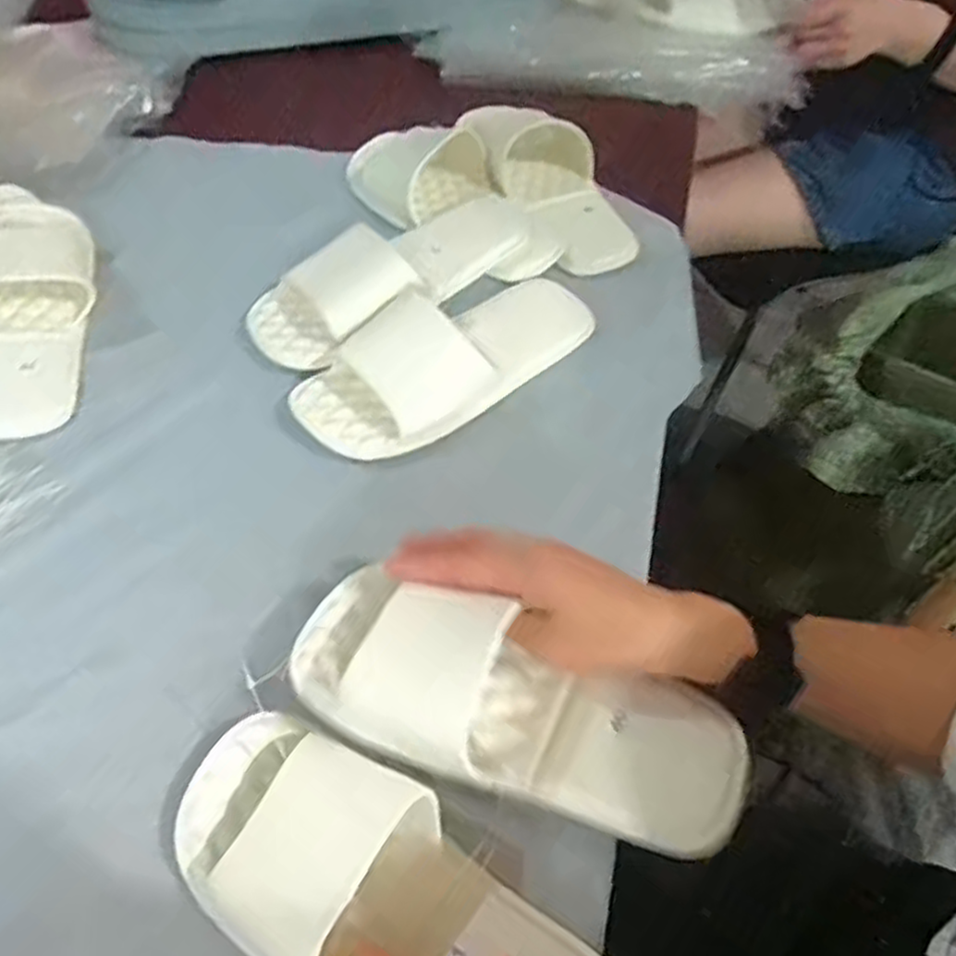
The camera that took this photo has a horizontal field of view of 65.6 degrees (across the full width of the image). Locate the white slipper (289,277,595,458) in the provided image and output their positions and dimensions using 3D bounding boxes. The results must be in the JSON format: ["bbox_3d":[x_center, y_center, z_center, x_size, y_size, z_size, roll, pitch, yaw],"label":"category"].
[{"bbox_3d":[-0.012,-0.097,0.557,0.257,0.053,0.102,-27,58,-22],"label":"white slipper"}]

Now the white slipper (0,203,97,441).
[{"bbox_3d":[-0.358,-0.143,0.588,0.102,0.046,0.263,-13,53,-12],"label":"white slipper"}]

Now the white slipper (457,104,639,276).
[{"bbox_3d":[0.076,-0.283,0.702,0.102,0.062,0.211,-25,57,-20],"label":"white slipper"}]

